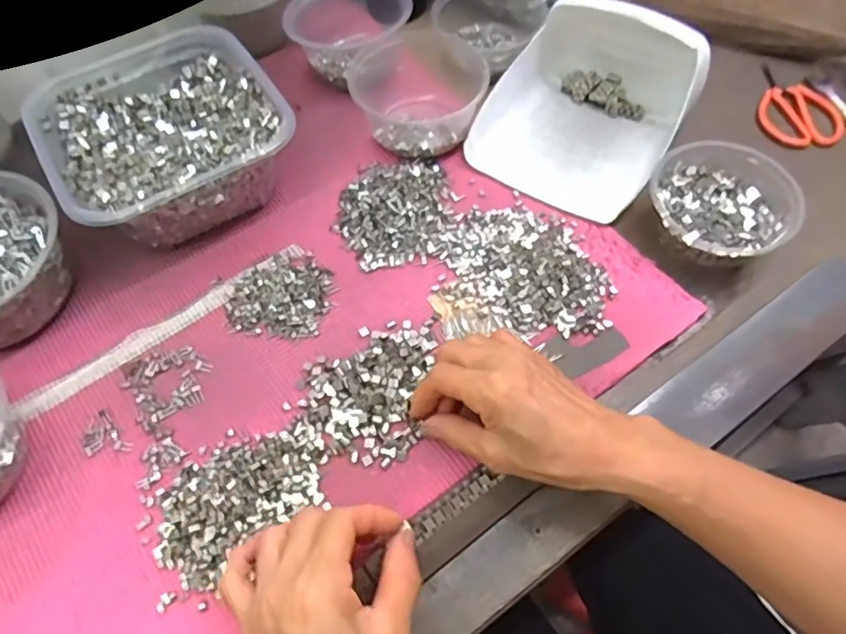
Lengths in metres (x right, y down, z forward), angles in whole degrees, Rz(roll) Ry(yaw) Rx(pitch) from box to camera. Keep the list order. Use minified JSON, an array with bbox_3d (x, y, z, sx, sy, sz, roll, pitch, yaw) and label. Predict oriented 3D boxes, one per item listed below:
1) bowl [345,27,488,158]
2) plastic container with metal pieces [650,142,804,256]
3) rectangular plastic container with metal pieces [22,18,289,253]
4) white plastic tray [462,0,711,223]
[{"bbox_3d":[-0.005,-0.202,0.523,0.112,0.054,0.130,-10,59,-4],"label":"bowl"},{"bbox_3d":[0.228,-0.083,0.463,0.107,0.050,0.104,30,65,18],"label":"plastic container with metal pieces"},{"bbox_3d":[-0.206,-0.143,0.487,0.172,0.072,0.173,-30,65,-15],"label":"rectangular plastic container with metal pieces"},{"bbox_3d":[0.134,-0.182,0.498,0.158,0.079,0.164,27,64,16],"label":"white plastic tray"}]

